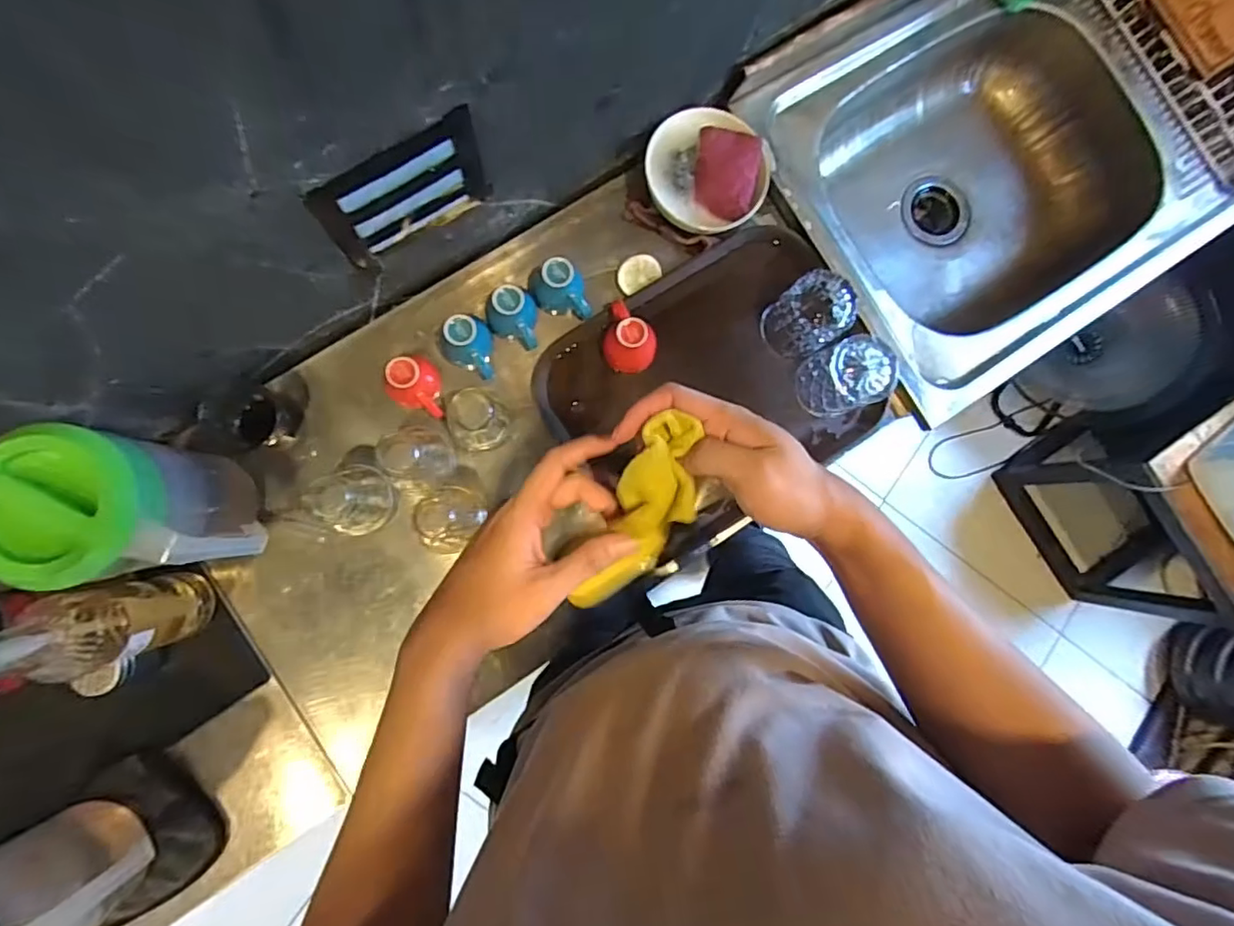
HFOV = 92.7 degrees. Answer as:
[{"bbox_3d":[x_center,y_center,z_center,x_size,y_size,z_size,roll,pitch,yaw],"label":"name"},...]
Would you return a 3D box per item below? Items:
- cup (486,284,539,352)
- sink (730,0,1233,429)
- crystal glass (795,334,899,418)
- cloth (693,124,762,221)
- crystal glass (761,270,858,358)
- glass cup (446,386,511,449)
[{"bbox_3d":[-0.123,-0.169,0.697,0.058,0.058,0.065,-12,87,-7],"label":"cup"},{"bbox_3d":[0.501,-0.399,0.846,0.566,0.174,0.451,-29,89,-7],"label":"sink"},{"bbox_3d":[0.270,-0.101,0.703,0.079,0.086,0.077,-16,88,-7],"label":"crystal glass"},{"bbox_3d":[0.129,-0.344,0.704,0.074,0.024,0.090,19,116,17],"label":"cloth"},{"bbox_3d":[0.230,-0.177,0.716,0.077,0.090,0.080,0,86,-6],"label":"crystal glass"},{"bbox_3d":[-0.160,-0.046,0.677,0.065,0.092,0.061,0,86,-6],"label":"glass cup"}]

